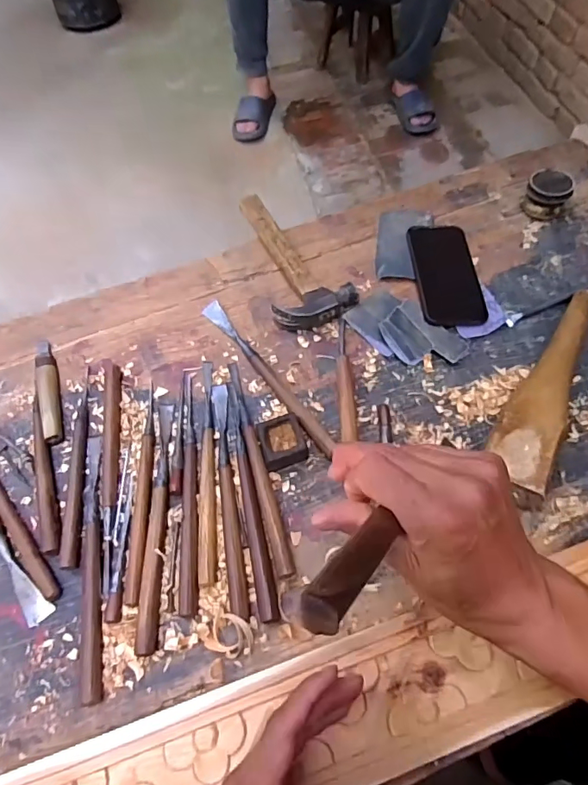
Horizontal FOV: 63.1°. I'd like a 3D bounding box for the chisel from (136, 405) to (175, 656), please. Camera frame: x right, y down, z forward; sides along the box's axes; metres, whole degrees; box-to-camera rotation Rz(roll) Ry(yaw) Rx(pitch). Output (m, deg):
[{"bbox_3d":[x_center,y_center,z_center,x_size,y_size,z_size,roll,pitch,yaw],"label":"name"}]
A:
[{"bbox_3d":[-0.138,0.121,0.483,0.016,0.012,0.248,-5,62,1],"label":"chisel"}]

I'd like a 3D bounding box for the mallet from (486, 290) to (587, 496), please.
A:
[{"bbox_3d":[0.269,-0.012,0.515,0.058,0.049,0.266,25,66,16],"label":"mallet"}]

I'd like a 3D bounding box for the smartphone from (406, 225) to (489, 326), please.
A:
[{"bbox_3d":[0.195,-0.155,0.617,0.077,0.009,0.165,-4,62,2],"label":"smartphone"}]

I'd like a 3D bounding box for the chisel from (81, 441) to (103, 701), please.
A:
[{"bbox_3d":[-0.200,0.156,0.469,0.019,0.015,0.253,-13,62,-3],"label":"chisel"}]

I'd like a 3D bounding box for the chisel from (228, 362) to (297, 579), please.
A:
[{"bbox_3d":[-0.038,0.066,0.508,0.017,0.017,0.249,-15,62,-4],"label":"chisel"}]

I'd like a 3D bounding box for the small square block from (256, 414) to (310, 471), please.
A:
[{"bbox_3d":[-0.012,0.052,0.506,0.046,0.020,0.051,-16,62,-5],"label":"small square block"}]

